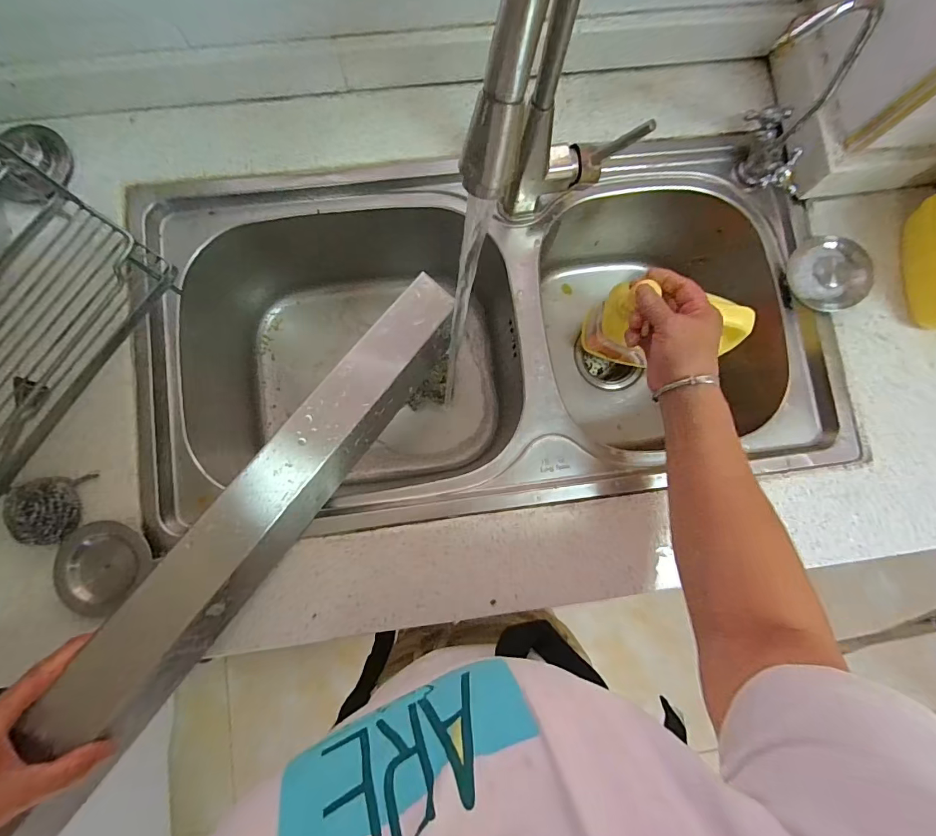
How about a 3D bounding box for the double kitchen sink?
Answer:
[{"bbox_3d":[0.023,-0.090,0.586,0.727,0.240,0.394,-5,84,-2],"label":"double kitchen sink"}]

